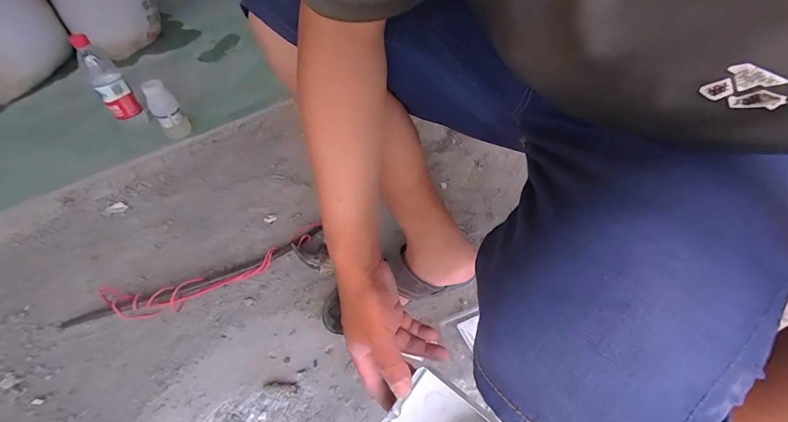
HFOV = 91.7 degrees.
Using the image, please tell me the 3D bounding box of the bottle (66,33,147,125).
[{"bbox_3d":[-0.651,-0.290,0.875,0.065,0.217,0.064,-36,53,-24],"label":"bottle"}]

